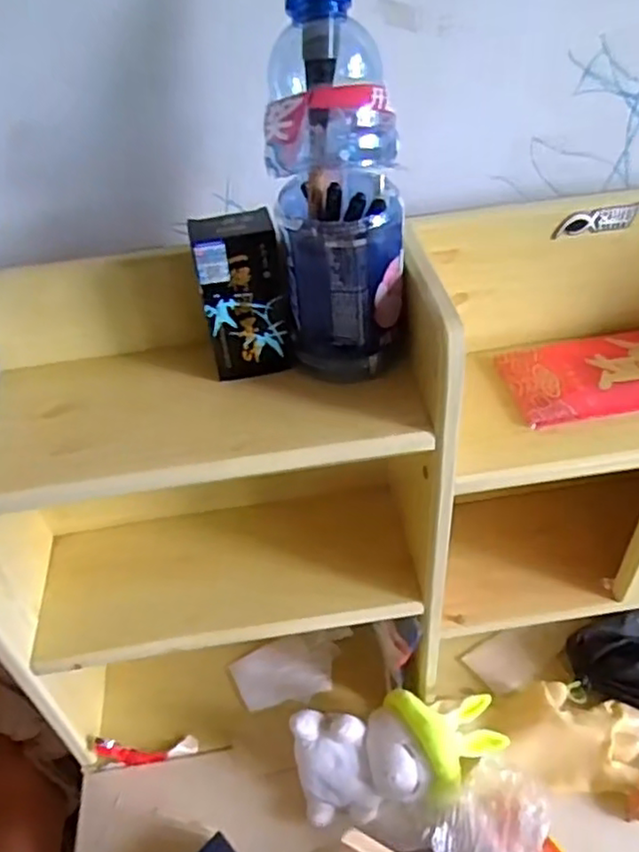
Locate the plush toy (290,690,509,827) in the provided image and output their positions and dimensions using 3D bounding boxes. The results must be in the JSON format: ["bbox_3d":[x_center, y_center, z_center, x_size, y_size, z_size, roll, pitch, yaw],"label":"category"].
[{"bbox_3d":[0.081,0.320,0.655,0.203,0.095,0.095,-8,43,-4],"label":"plush toy"}]

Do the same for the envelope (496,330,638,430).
[{"bbox_3d":[0.239,-0.043,0.557,0.164,0.009,0.090,-9,43,-4],"label":"envelope"}]

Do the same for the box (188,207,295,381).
[{"bbox_3d":[-0.054,-0.092,0.484,0.056,0.112,0.033,-12,43,-7],"label":"box"}]

